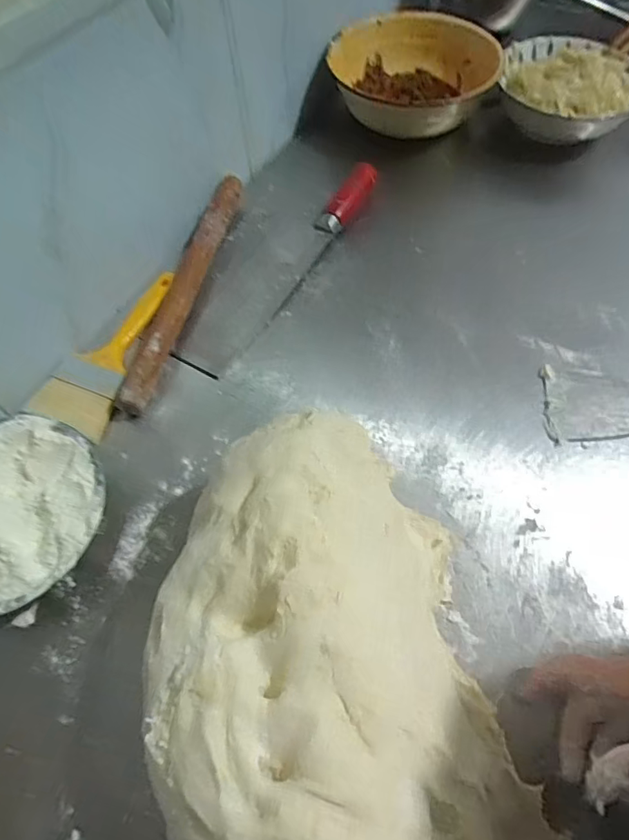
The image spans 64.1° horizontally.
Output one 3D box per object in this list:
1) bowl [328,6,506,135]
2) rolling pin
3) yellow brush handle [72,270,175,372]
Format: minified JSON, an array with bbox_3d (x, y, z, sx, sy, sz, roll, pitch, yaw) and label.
[{"bbox_3d":[0.127,-0.434,0.648,0.203,0.080,0.212,-1,61,1],"label":"bowl"},{"bbox_3d":[-0.131,-0.139,0.510,0.030,0.035,0.297,10,61,9],"label":"rolling pin"},{"bbox_3d":[-0.175,-0.100,0.504,0.050,0.019,0.127,22,64,16],"label":"yellow brush handle"}]

